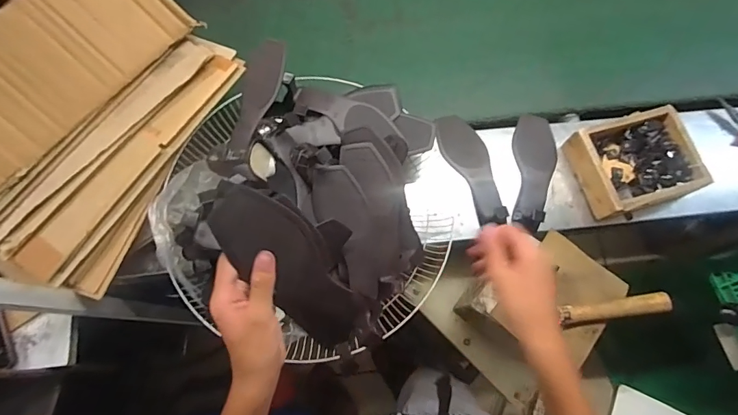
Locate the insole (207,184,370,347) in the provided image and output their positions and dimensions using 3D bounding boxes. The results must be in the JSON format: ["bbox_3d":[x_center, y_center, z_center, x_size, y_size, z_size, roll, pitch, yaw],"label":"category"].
[{"bbox_3d":[-0.073,0.070,0.444,0.068,0.230,0.033,-41,36,-13],"label":"insole"}]

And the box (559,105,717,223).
[{"bbox_3d":[0.455,-0.076,0.740,0.184,0.056,0.156,-14,74,-6],"label":"box"}]

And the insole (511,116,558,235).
[{"bbox_3d":[0.292,-0.069,0.749,0.073,0.047,0.216,10,73,1],"label":"insole"}]

